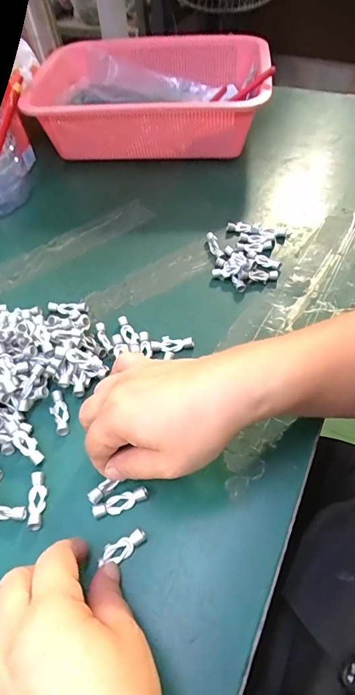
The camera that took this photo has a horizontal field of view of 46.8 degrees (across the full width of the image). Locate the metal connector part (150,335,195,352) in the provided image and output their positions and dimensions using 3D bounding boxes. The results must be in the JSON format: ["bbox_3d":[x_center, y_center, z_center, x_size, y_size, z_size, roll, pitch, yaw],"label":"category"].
[{"bbox_3d":[-0.004,-0.003,0.355,0.036,0.006,0.013,-1,53,3],"label":"metal connector part"}]

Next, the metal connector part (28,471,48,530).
[{"bbox_3d":[-0.097,0.105,0.281,0.011,0.007,0.038,-4,53,0],"label":"metal connector part"}]

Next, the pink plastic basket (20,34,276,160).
[{"bbox_3d":[-0.028,-0.332,0.554,0.284,0.093,0.206,7,54,9],"label":"pink plastic basket"}]

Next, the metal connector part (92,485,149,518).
[{"bbox_3d":[-0.038,0.105,0.277,0.038,0.005,0.011,-16,54,-8],"label":"metal connector part"}]

